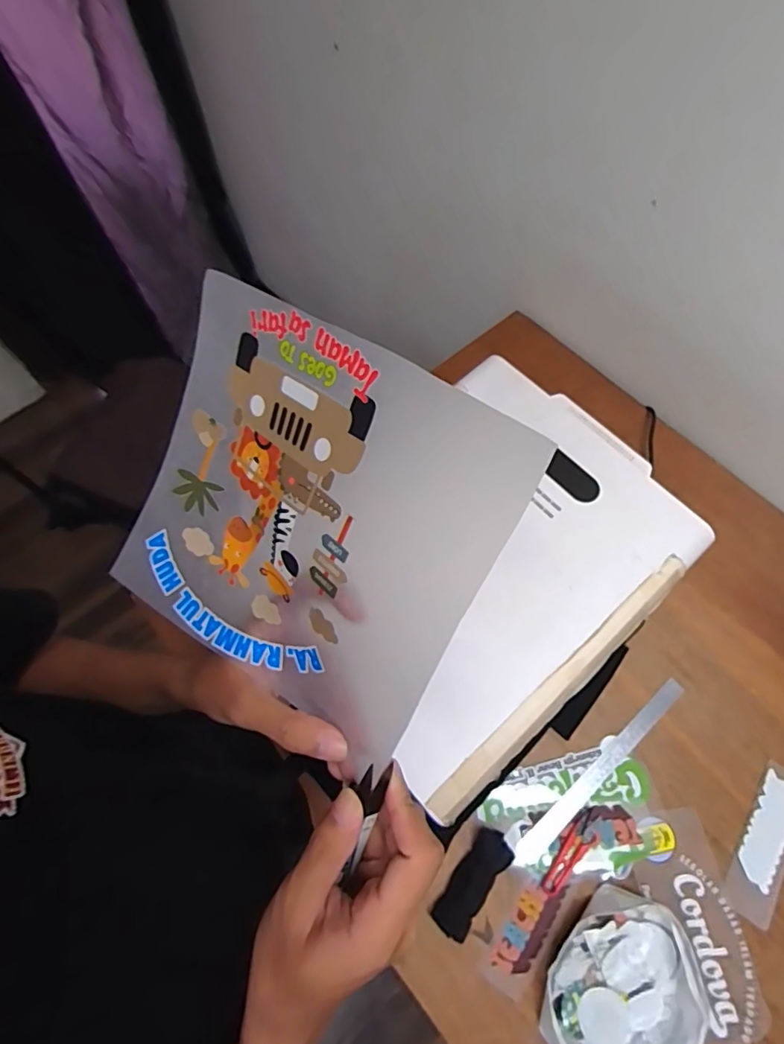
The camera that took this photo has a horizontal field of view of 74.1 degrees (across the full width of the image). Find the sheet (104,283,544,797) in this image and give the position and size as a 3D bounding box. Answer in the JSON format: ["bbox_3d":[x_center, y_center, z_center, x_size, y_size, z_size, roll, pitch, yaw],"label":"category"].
[{"bbox_3d":[-0.054,-0.002,0.264,0.207,0.024,0.191,35,115,27],"label":"sheet"}]

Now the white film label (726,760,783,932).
[{"bbox_3d":[0.500,0.424,0.691,0.060,0.007,0.198,29,70,18],"label":"white film label"}]

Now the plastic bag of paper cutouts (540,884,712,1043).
[{"bbox_3d":[0.278,0.566,0.610,0.177,0.042,0.213,37,72,15],"label":"plastic bag of paper cutouts"}]

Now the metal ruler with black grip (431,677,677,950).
[{"bbox_3d":[0.234,0.365,0.707,0.454,0.023,0.061,-38,71,-15],"label":"metal ruler with black grip"}]

